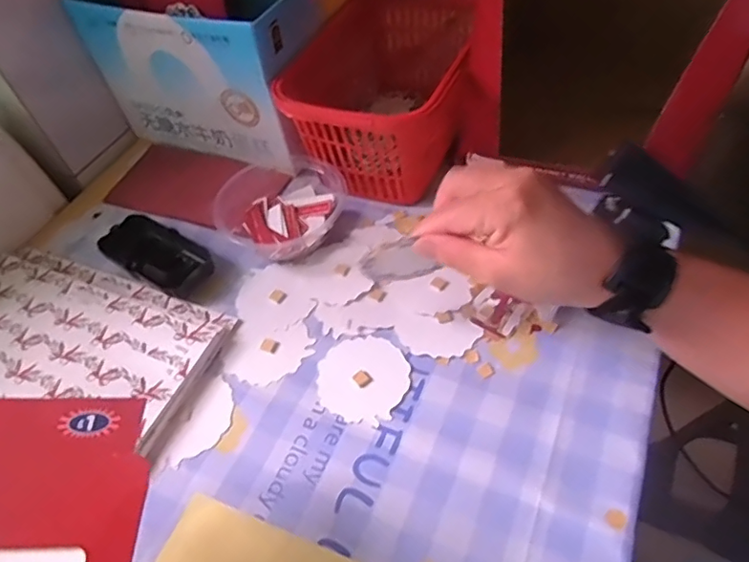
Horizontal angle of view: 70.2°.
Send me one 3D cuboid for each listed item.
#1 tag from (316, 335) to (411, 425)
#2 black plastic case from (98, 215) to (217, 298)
[{"bbox_3d":[-0.009,0.071,0.399,0.068,0.004,0.067,18,57,21],"label":"tag"},{"bbox_3d":[-0.192,-0.025,0.476,0.112,0.025,0.059,25,59,25],"label":"black plastic case"}]

